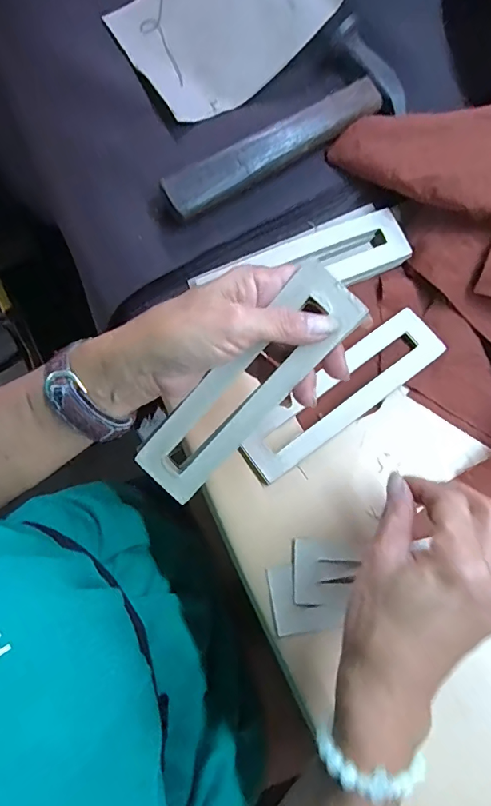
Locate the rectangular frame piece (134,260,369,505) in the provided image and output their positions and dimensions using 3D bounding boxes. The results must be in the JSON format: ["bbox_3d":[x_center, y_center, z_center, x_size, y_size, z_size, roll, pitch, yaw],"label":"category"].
[{"bbox_3d":[-0.002,-0.006,0.254,0.042,0.005,0.156,43,106,1],"label":"rectangular frame piece"}]

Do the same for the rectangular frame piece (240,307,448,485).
[{"bbox_3d":[0.067,-0.007,0.315,0.158,0.015,0.043,-36,79,-7],"label":"rectangular frame piece"}]

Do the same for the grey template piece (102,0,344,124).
[{"bbox_3d":[0.003,-0.326,0.341,0.210,0.026,0.134,-37,80,15],"label":"grey template piece"}]

